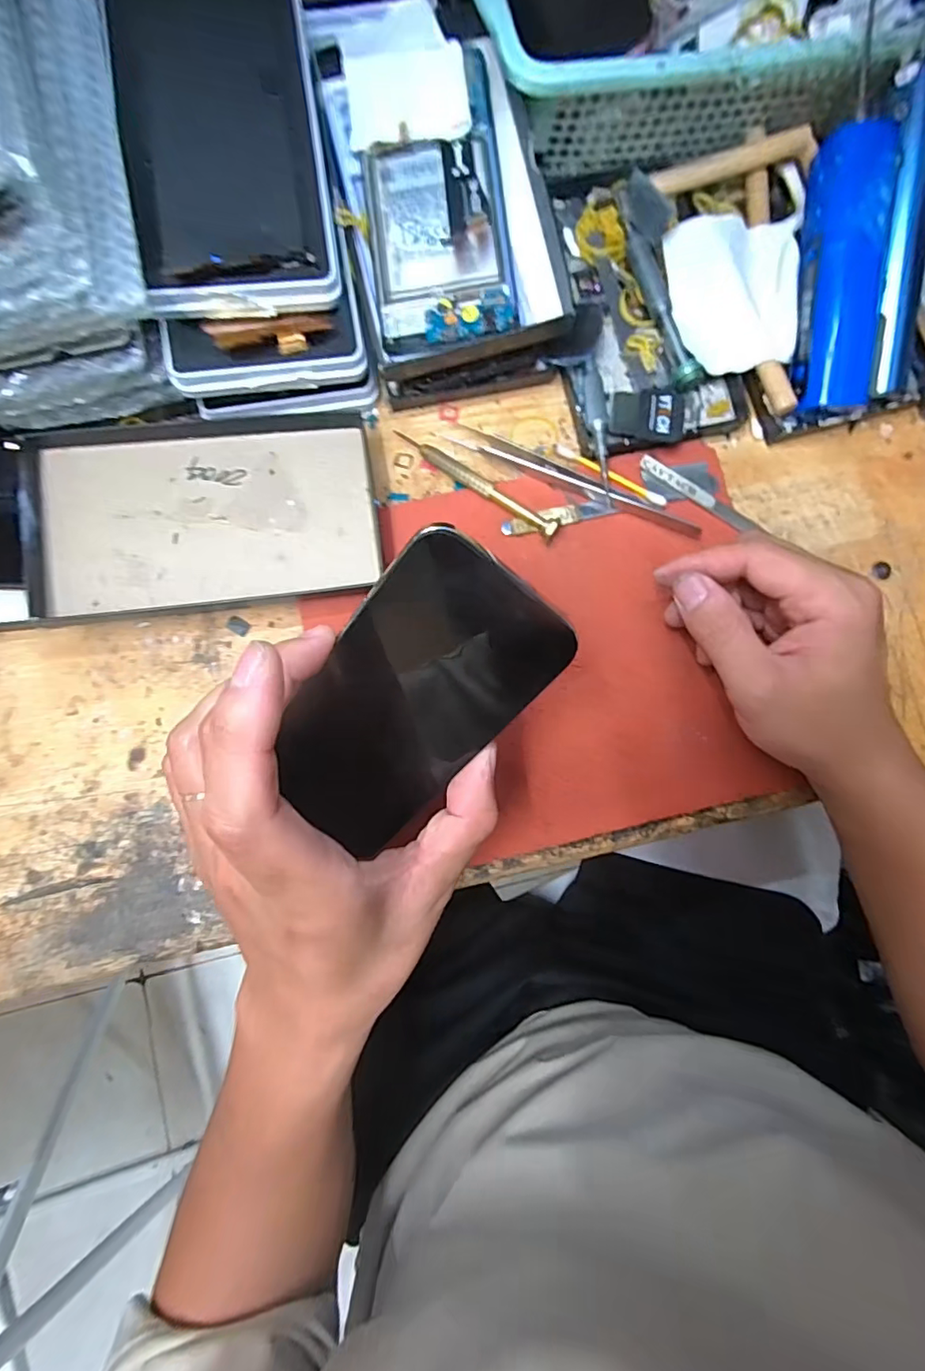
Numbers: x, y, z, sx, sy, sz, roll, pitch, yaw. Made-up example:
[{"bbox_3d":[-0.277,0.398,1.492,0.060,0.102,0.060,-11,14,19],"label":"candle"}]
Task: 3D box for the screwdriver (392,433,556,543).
[{"bbox_3d":[0.008,-0.116,0.313,0.109,0.011,0.012,35,89,11],"label":"screwdriver"}]

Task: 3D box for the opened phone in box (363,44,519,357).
[{"bbox_3d":[-0.013,-0.241,0.279,0.069,0.009,0.135,-7,83,-3],"label":"opened phone in box"}]

